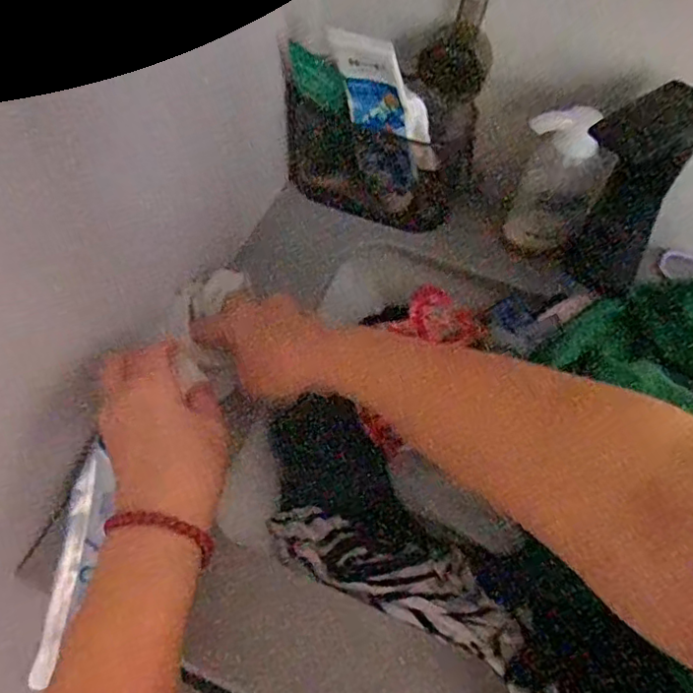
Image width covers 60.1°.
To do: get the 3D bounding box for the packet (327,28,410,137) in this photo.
[{"bbox_3d":[0.022,-0.201,0.461,0.054,0.089,0.011,19,72,24],"label":"packet"}]

